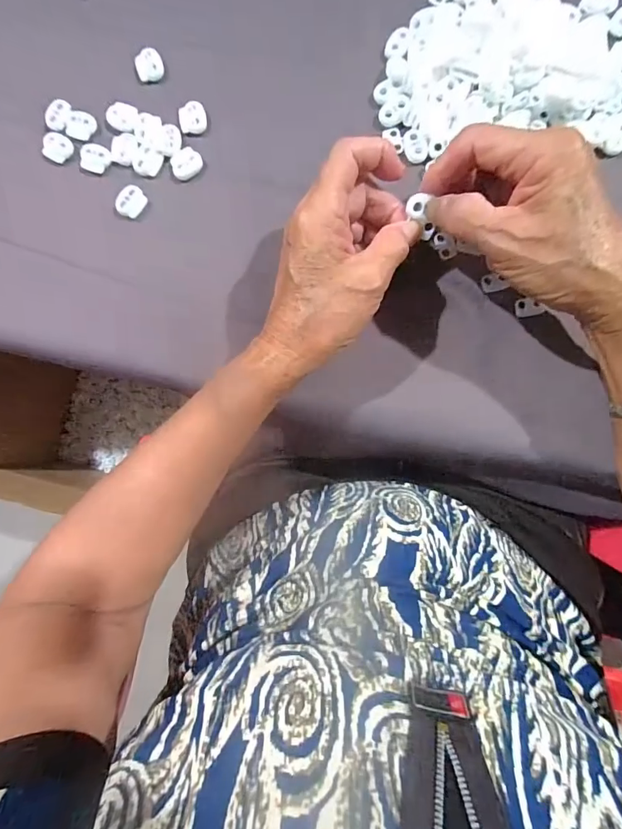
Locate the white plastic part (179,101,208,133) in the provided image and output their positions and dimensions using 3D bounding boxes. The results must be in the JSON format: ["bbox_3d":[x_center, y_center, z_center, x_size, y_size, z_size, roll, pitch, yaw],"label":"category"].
[{"bbox_3d":[-0.085,-0.213,0.306,0.019,0.004,0.022,-8,87,3],"label":"white plastic part"}]

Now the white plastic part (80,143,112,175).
[{"bbox_3d":[-0.157,-0.186,0.310,0.022,0.004,0.019,21,89,4],"label":"white plastic part"}]

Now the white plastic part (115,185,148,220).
[{"bbox_3d":[-0.130,-0.153,0.308,0.017,0.004,0.022,44,91,4],"label":"white plastic part"}]

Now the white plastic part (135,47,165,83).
[{"bbox_3d":[-0.116,-0.251,0.309,0.020,0.008,0.018,-20,87,2],"label":"white plastic part"}]

